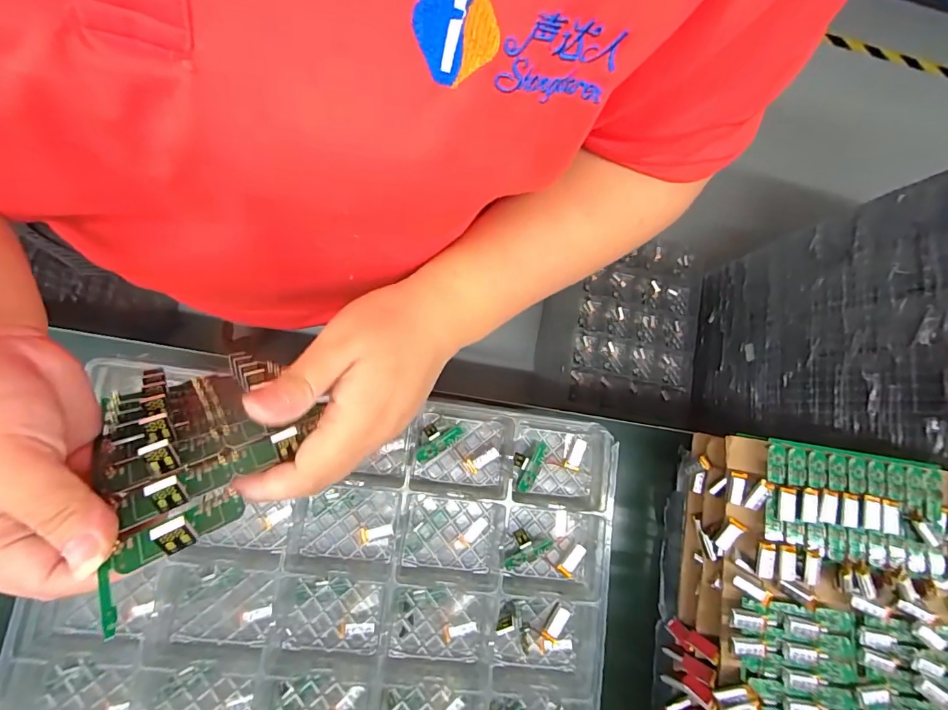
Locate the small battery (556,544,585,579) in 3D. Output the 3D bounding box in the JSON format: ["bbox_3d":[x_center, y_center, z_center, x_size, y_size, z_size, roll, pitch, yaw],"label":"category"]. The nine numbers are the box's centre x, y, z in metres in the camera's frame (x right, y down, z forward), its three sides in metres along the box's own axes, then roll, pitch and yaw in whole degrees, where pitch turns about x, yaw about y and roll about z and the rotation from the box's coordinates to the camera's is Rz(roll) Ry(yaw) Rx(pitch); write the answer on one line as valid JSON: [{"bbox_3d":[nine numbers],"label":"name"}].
[{"bbox_3d":[0.091,0.188,0.406,0.014,0.006,0.030,41,82,7],"label":"small battery"}]

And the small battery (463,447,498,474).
[{"bbox_3d":[0.008,0.099,0.413,0.032,0.011,0.013,-25,81,-5],"label":"small battery"}]

